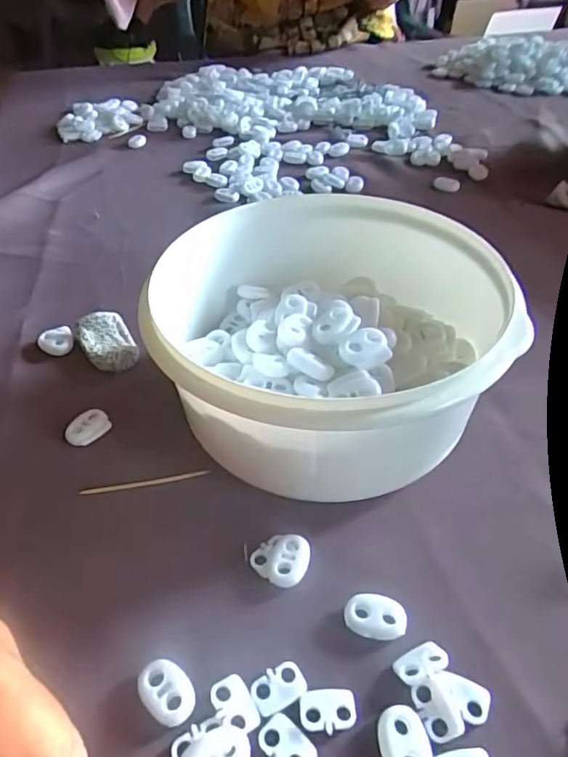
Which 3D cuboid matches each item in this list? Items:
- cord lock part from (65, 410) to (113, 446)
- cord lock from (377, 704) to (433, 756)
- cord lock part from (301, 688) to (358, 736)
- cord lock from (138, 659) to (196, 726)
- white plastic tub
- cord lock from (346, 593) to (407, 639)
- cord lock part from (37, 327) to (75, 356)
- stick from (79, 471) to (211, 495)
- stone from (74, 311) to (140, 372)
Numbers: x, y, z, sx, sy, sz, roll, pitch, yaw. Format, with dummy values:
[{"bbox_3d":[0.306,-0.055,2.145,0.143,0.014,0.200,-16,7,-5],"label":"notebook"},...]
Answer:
[{"bbox_3d":[-0.100,0.026,0.274,0.015,0.007,0.022,33,55,31],"label":"cord lock part"},{"bbox_3d":[0.039,0.118,0.172,0.016,0.004,0.022,-4,44,-3],"label":"cord lock"},{"bbox_3d":[0.015,0.111,0.181,0.019,0.004,0.013,-4,44,-3],"label":"cord lock part"},{"bbox_3d":[-0.040,0.108,0.185,0.015,0.006,0.022,-31,51,-28],"label":"cord lock"},{"bbox_3d":[0.024,-0.017,0.261,0.150,0.076,0.154,-1,43,1],"label":"white plastic tub"},{"bbox_3d":[0.035,0.090,0.202,0.022,0.006,0.014,9,45,11],"label":"cord lock"},{"bbox_3d":[-0.136,-0.022,0.323,0.019,0.006,0.019,-26,49,-22],"label":"cord lock part"},{"bbox_3d":[-0.066,0.048,0.251,0.059,0.004,0.004,-8,45,-5],"label":"stick"},{"bbox_3d":[-0.104,-0.021,0.316,0.030,0.014,0.041,-21,47,-20],"label":"stone"}]

